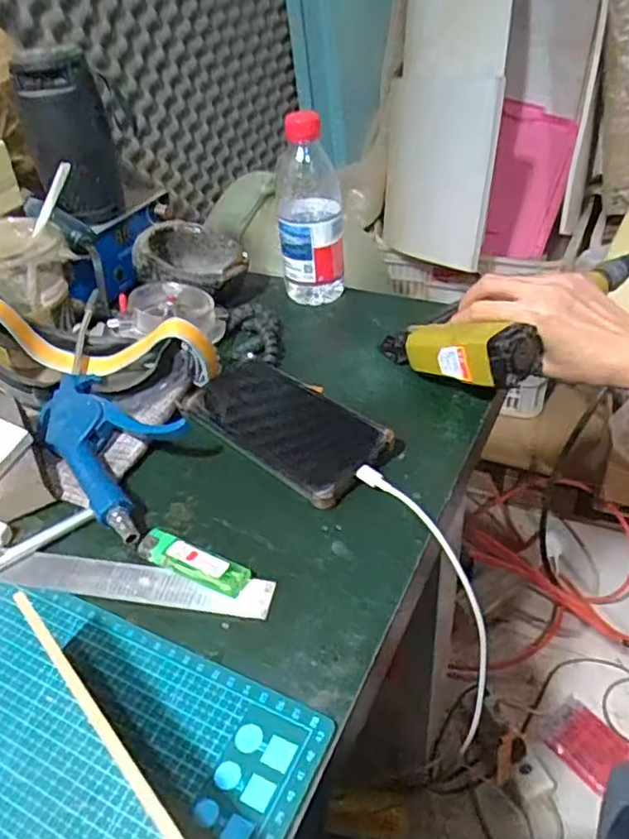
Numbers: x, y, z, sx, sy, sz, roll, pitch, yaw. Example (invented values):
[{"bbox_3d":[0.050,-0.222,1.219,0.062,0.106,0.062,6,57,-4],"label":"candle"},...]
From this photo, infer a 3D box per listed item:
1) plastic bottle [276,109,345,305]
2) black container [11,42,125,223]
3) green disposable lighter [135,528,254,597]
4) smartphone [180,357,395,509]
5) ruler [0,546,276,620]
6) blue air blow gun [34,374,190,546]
[{"bbox_3d":[-0.004,-0.198,0.614,0.062,0.174,0.063,-5,39,-1],"label":"plastic bottle"},{"bbox_3d":[-0.231,-0.265,0.597,0.075,0.138,0.066,-18,40,-14],"label":"black container"},{"bbox_3d":[-0.075,0.088,0.392,0.073,0.012,0.022,16,43,23],"label":"green disposable lighter"},{"bbox_3d":[-0.026,-0.001,0.483,0.170,0.016,0.077,29,59,37],"label":"smartphone"},{"bbox_3d":[-0.199,0.094,0.408,0.351,0.008,0.028,4,39,11],"label":"ruler"},{"bbox_3d":[-0.151,0.013,0.469,0.076,0.040,0.157,-29,45,-28],"label":"blue air blow gun"}]

